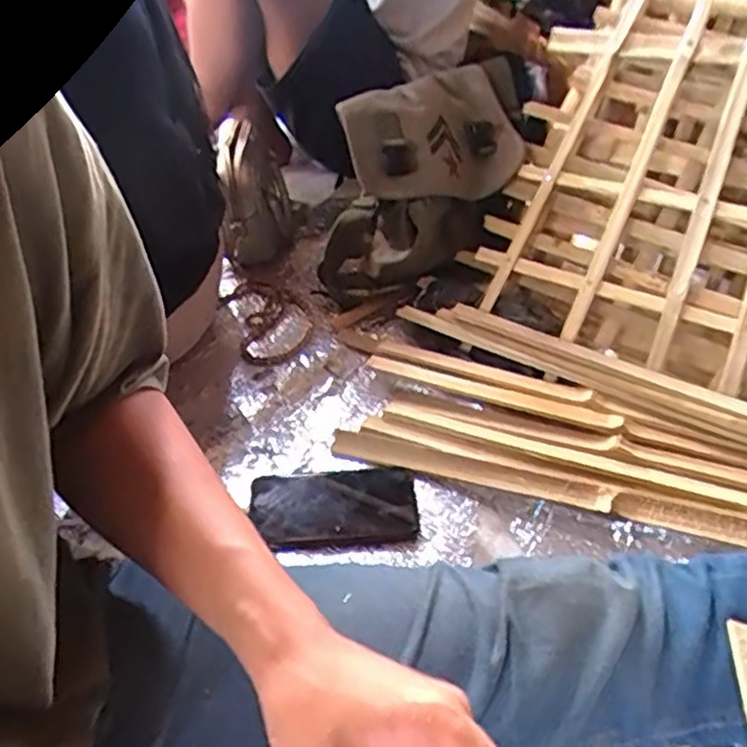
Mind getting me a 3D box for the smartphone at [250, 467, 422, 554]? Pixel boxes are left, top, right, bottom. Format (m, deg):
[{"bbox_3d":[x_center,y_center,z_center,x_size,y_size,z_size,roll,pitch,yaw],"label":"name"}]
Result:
[{"bbox_3d":[-0.039,0.126,0.670,0.155,0.017,0.084,-5,45,-3],"label":"smartphone"}]

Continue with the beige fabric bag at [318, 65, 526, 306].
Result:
[{"bbox_3d":[0.078,-0.305,0.884,0.243,0.060,0.182,-19,82,-30],"label":"beige fabric bag"}]

